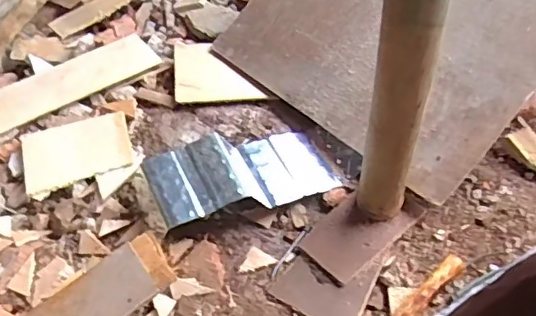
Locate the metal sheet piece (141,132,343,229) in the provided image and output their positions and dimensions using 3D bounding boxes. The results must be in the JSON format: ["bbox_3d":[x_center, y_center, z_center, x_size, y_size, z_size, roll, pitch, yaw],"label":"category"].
[{"bbox_3d":[-0.030,0.019,0.891,0.305,0.060,0.129,-8,50,-32],"label":"metal sheet piece"}]

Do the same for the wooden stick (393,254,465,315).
[{"bbox_3d":[0.196,0.212,0.779,0.219,0.029,0.026,-40,61,-21],"label":"wooden stick"}]

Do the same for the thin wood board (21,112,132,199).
[{"bbox_3d":[-0.317,-0.010,0.932,0.170,0.014,0.123,-18,55,-7],"label":"thin wood board"}]

